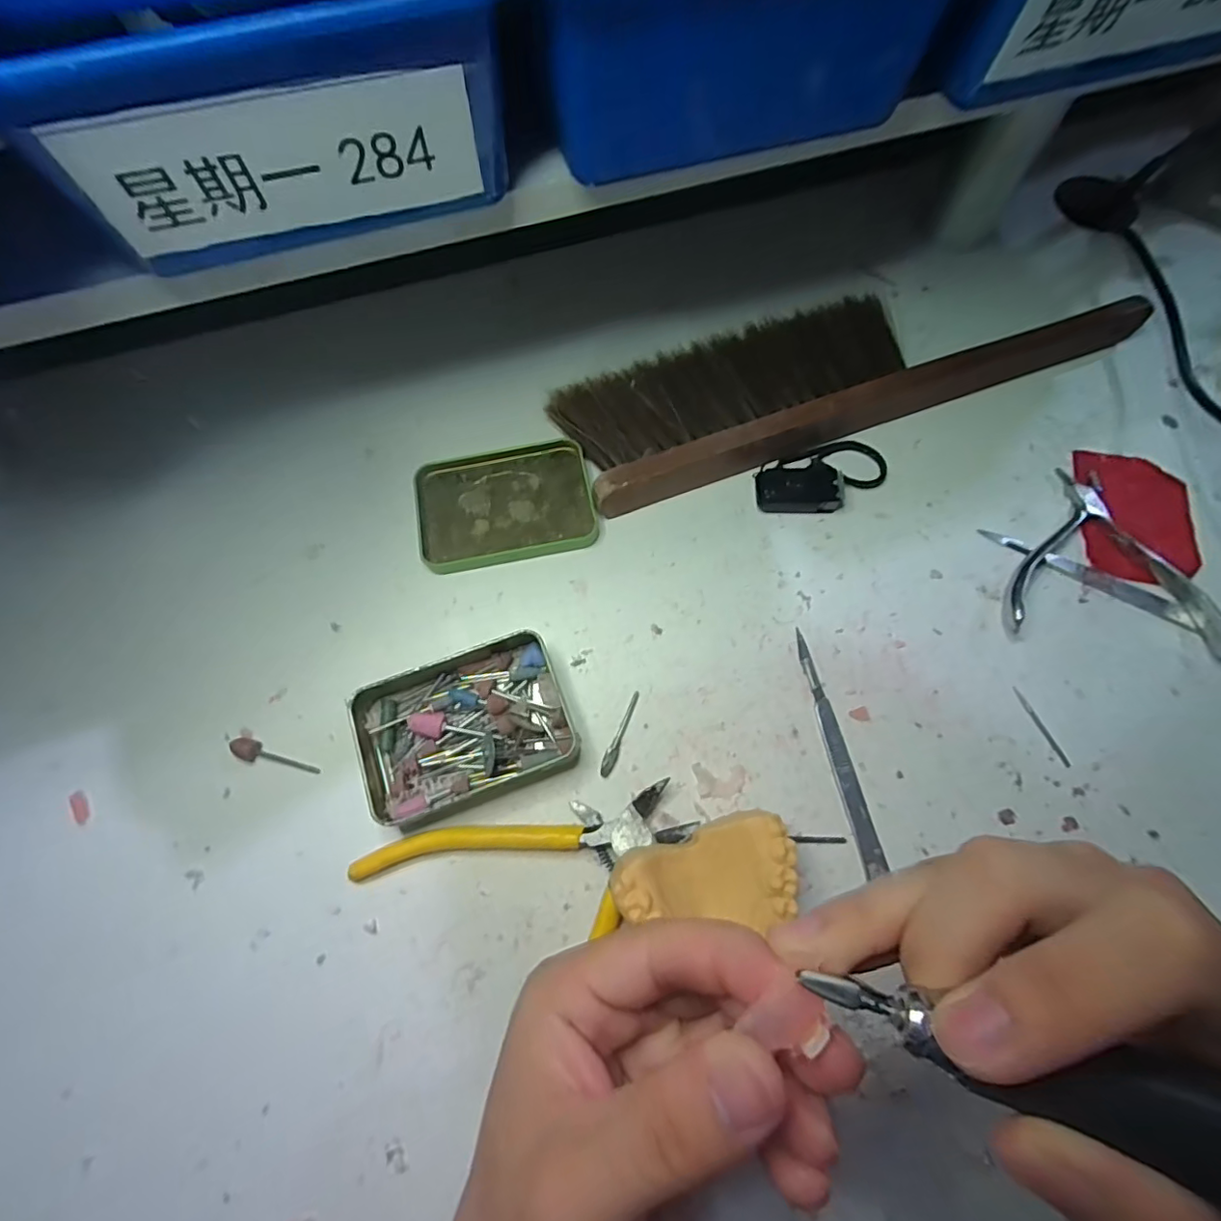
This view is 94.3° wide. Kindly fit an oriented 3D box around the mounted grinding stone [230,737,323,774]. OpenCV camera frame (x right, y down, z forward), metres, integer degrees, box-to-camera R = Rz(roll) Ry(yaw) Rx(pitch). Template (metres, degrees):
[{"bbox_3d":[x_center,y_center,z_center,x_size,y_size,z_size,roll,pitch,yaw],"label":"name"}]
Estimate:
[{"bbox_3d":[-0.162,0.072,0.274,0.043,0.009,0.010,14,69,7],"label":"mounted grinding stone"}]

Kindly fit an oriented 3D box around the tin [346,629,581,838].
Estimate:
[{"bbox_3d":[-0.070,0.054,0.272,0.095,0.022,0.074,-19,69,-6],"label":"tin"}]

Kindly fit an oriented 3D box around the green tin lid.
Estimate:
[{"bbox_3d":[-0.060,-0.062,0.325,0.097,0.009,0.071,-12,69,-4],"label":"green tin lid"}]

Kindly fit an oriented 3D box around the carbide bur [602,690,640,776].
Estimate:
[{"bbox_3d":[0.005,0.060,0.278,0.006,0.004,0.044,20,70,9],"label":"carbide bur"}]

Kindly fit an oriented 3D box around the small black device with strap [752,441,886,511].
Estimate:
[{"bbox_3d":[0.121,-0.077,0.324,0.080,0.016,0.040,-19,69,-6],"label":"small black device with strap"}]

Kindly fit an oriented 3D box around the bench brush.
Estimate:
[{"bbox_3d":[0.141,-0.148,0.343,0.342,0.029,0.095,-23,70,-8],"label":"bench brush"}]

